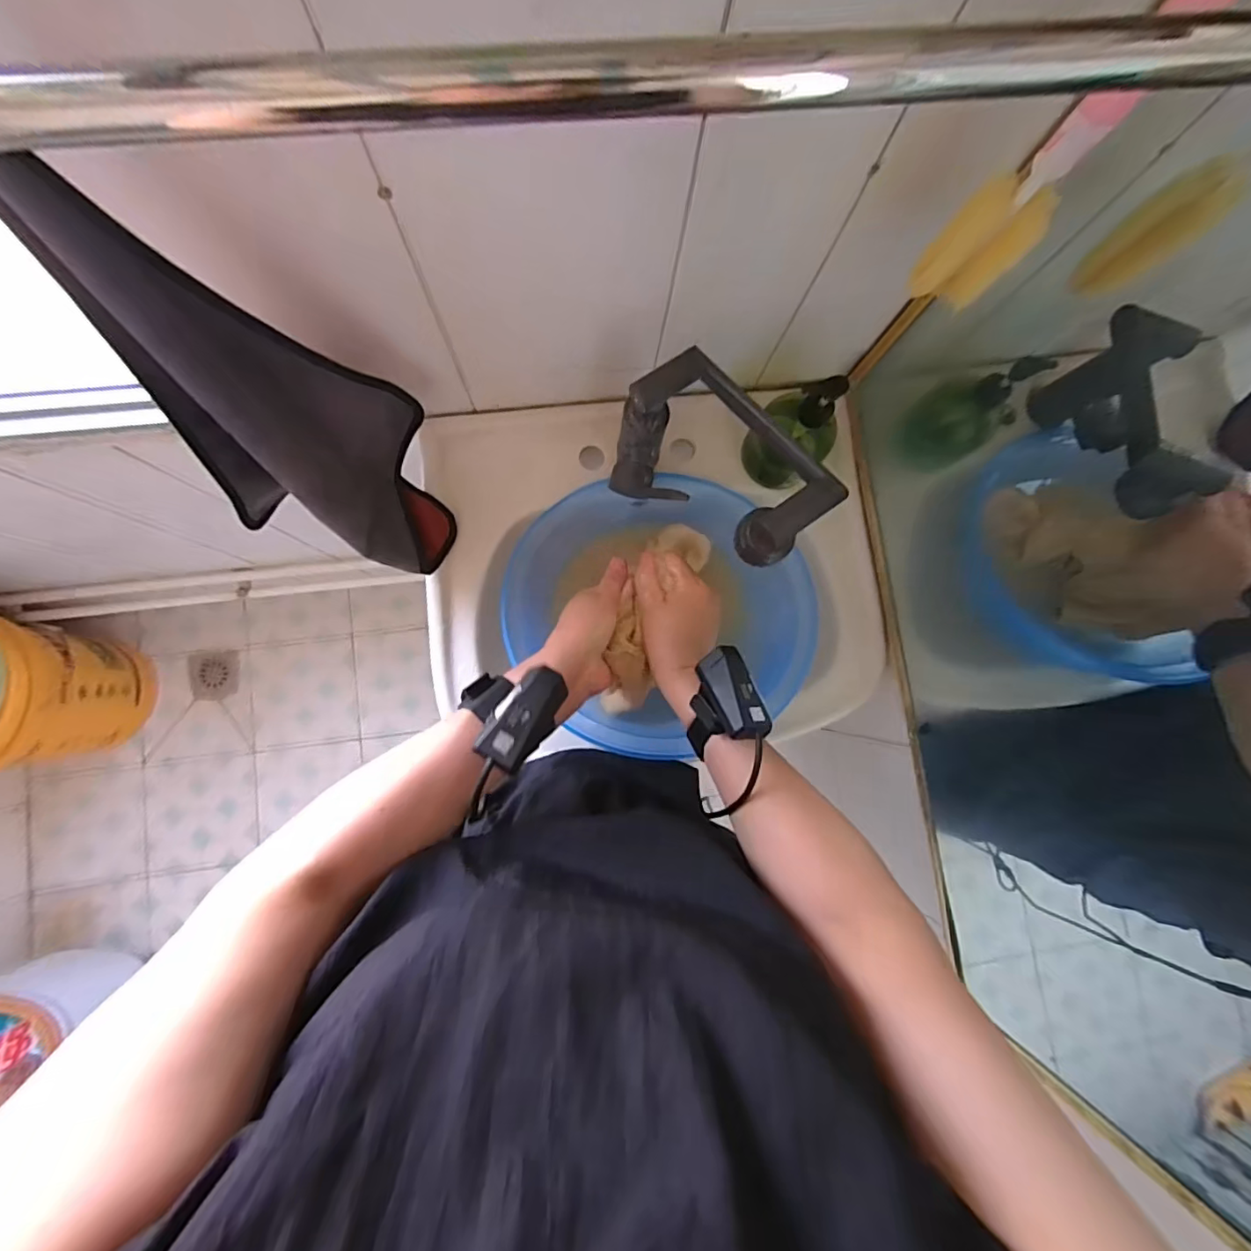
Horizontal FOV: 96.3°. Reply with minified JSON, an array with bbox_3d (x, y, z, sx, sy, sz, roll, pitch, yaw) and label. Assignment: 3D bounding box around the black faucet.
[{"bbox_3d":[0.081,-0.146,0.519,0.101,0.172,0.198,-42,90,-7],"label":"black faucet"}]

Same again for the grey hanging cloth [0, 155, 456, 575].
[{"bbox_3d":[-0.233,-0.155,0.390,0.115,0.451,0.143,3,85,-5],"label":"grey hanging cloth"}]

